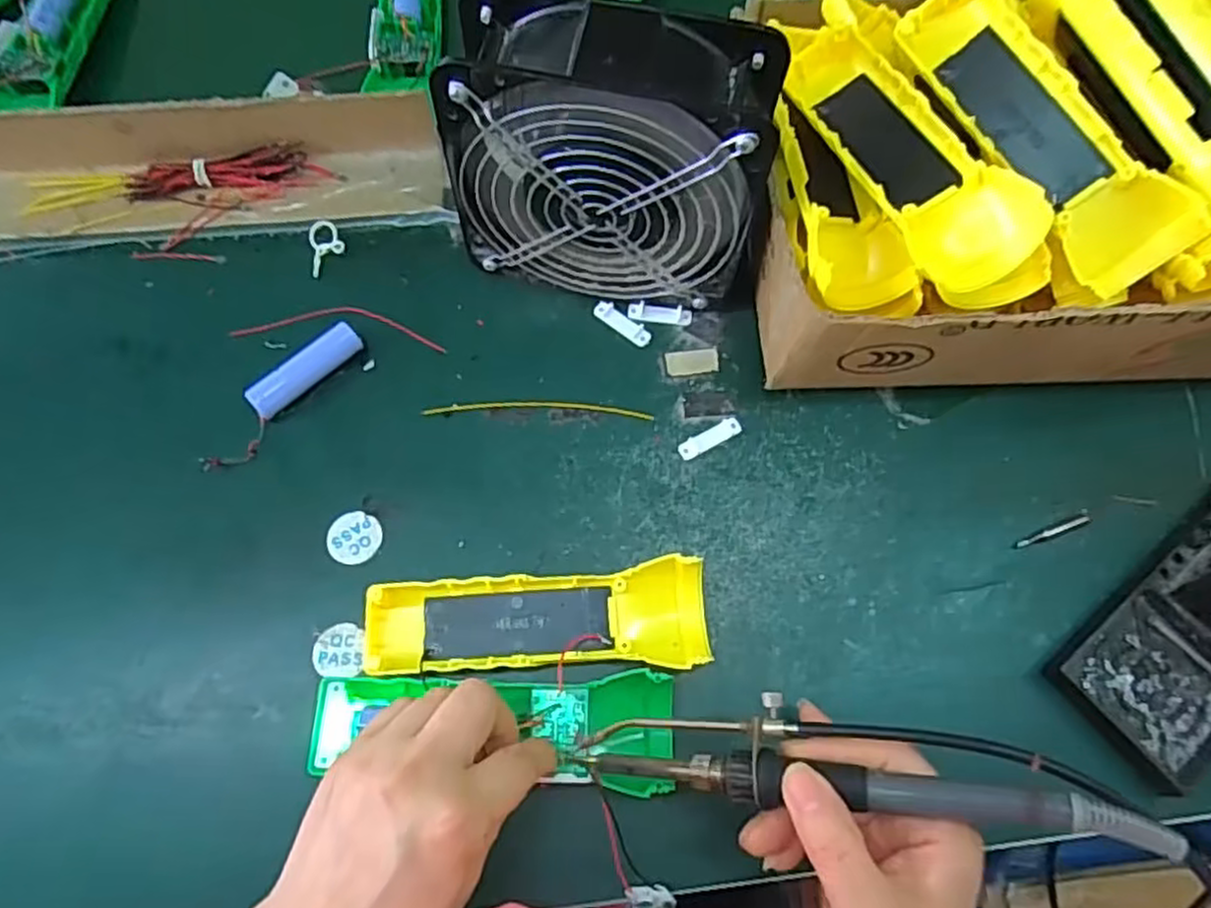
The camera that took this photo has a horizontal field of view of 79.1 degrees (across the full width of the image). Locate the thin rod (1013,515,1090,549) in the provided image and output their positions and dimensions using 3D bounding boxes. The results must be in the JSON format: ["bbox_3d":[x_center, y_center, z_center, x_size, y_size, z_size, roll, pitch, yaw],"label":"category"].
[{"bbox_3d":[0.238,0.041,0.388,0.043,0.007,0.006,-19,72,-8],"label":"thin rod"}]

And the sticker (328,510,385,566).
[{"bbox_3d":[-0.130,0.043,0.379,0.026,0.004,0.027,17,70,5],"label":"sticker"}]

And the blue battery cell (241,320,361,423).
[{"bbox_3d":[-0.163,-0.045,0.403,0.015,0.022,0.067,43,74,13],"label":"blue battery cell"}]

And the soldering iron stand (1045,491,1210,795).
[{"bbox_3d":[0.301,0.077,0.343,0.158,0.072,0.073,-38,75,-14],"label":"soldering iron stand"}]

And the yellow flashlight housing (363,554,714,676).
[{"bbox_3d":[-0.032,0.081,0.360,0.162,0.024,0.048,-1,70,-2],"label":"yellow flashlight housing"}]

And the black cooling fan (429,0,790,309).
[{"bbox_3d":[0.005,-0.146,0.375,0.153,0.148,0.067,12,70,3],"label":"black cooling fan"}]

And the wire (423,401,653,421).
[{"bbox_3d":[-0.037,-0.025,0.409,0.125,0.004,0.010,0,70,-2],"label":"wire"}]

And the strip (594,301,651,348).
[{"bbox_3d":[0.010,-0.077,0.426,0.039,0.004,0.013,38,73,11],"label":"strip"}]

